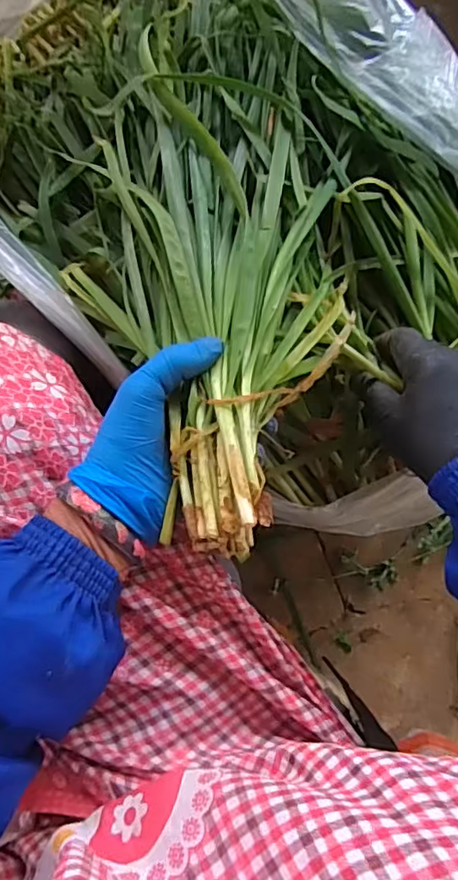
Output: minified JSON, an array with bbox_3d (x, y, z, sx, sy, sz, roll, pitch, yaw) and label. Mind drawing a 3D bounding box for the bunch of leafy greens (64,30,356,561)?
[{"bbox_3d":[-0.004,-0.083,0.376,0.159,0.071,0.303,-7,72,2],"label":"bunch of leafy greens"}]

